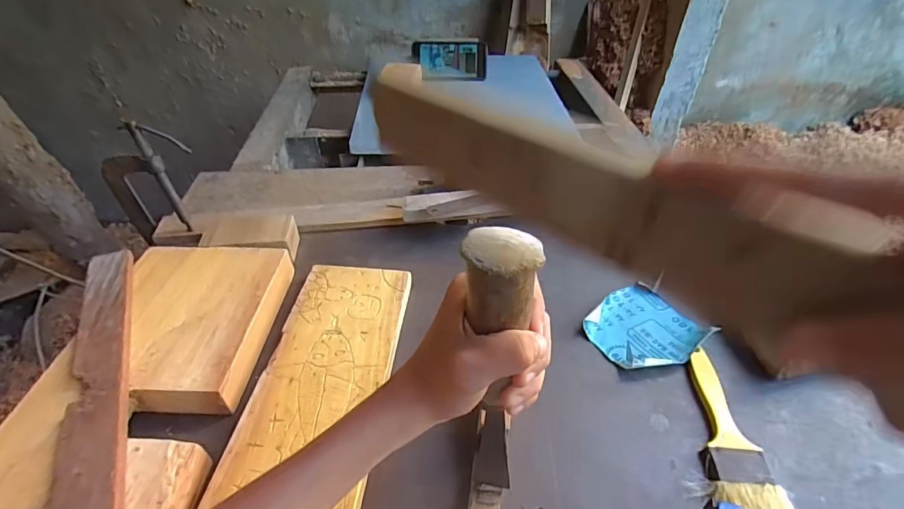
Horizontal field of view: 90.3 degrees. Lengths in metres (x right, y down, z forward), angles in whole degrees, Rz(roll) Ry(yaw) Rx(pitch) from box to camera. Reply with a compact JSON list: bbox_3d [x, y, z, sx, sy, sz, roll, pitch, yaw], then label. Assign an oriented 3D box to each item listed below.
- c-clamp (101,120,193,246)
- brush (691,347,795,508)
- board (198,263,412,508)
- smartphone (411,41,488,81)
[{"bbox_3d":[-0.361,-0.083,0.542,0.110,0.148,0.048,3,45,6],"label":"c-clamp"},{"bbox_3d":[0.238,0.145,0.384,0.054,0.020,0.148,7,46,9],"label":"brush"},{"bbox_3d":[-0.122,0.156,0.365,0.115,0.031,0.405,3,45,5],"label":"board"},{"bbox_3d":[-0.004,-0.424,0.983,0.163,0.088,0.016,3,3,-2],"label":"smartphone"}]

